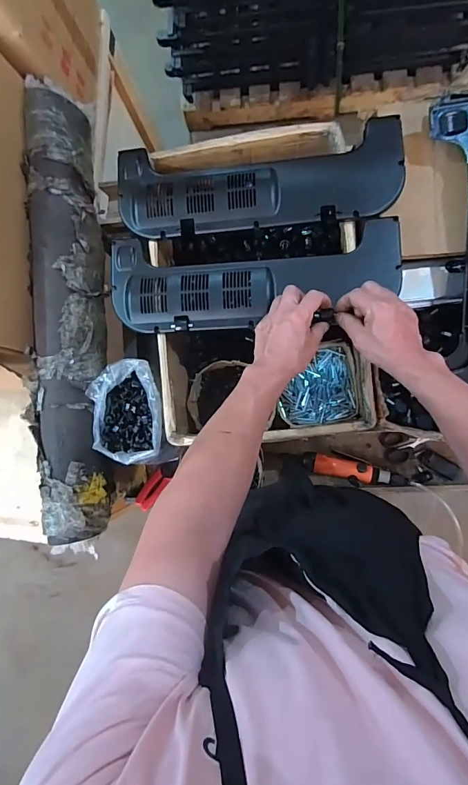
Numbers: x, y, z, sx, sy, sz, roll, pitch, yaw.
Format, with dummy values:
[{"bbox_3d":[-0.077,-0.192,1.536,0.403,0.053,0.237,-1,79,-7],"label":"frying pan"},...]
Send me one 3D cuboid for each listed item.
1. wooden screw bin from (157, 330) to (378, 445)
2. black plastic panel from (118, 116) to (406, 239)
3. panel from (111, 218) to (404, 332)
[{"bbox_3d":[0.057,-0.029,0.729,0.349,0.175,0.215,-3,87,8],"label":"wooden screw bin"},{"bbox_3d":[0.038,-0.356,0.668,0.474,0.059,0.162,-4,87,8],"label":"black plastic panel"},{"bbox_3d":[0.029,-0.198,0.651,0.476,0.024,0.163,-7,86,5],"label":"panel"}]

